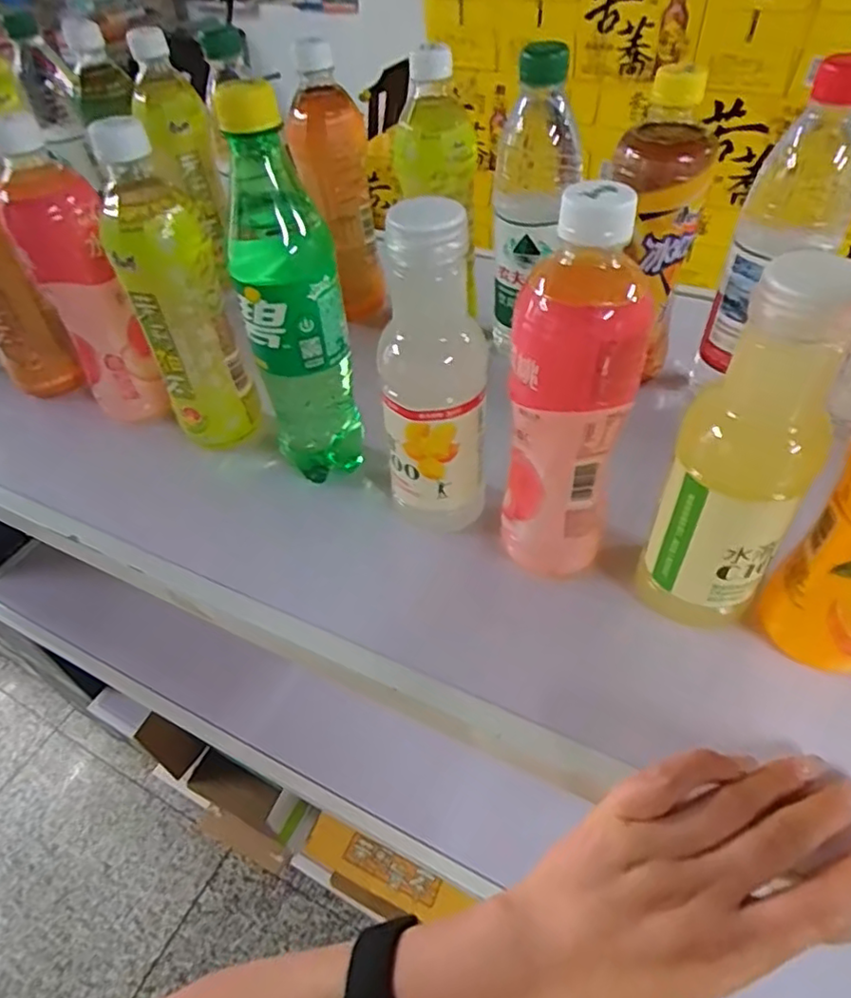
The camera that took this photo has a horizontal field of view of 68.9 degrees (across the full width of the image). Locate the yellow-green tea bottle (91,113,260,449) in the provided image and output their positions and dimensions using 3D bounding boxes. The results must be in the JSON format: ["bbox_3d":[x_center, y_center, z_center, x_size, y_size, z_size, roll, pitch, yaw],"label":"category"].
[{"bbox_3d":[-0.174,-0.138,0.435,0.071,0.209,0.065,-20,50,-14],"label":"yellow-green tea bottle"}]

